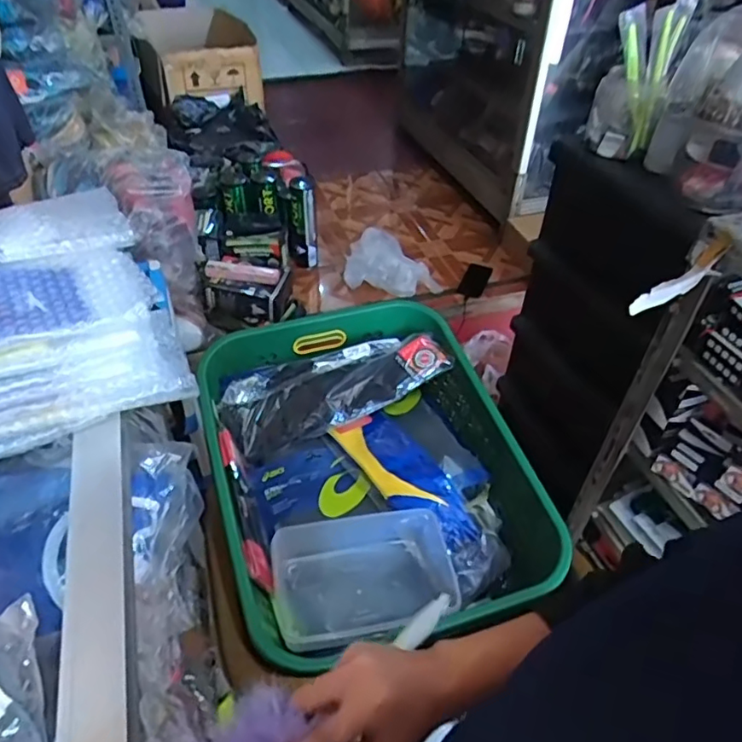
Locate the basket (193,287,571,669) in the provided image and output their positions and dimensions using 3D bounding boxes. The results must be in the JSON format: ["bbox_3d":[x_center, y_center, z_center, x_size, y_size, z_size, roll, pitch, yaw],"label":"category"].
[{"bbox_3d":[-0.010,0.143,0.897,0.428,0.160,0.531,-12,44,-14],"label":"basket"}]

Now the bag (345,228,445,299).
[{"bbox_3d":[0.072,-0.316,1.702,0.269,0.128,0.158,11,44,10],"label":"bag"}]

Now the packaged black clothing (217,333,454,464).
[{"bbox_3d":[-0.064,0.021,0.997,0.381,0.077,0.138,-15,45,-17],"label":"packaged black clothing"}]

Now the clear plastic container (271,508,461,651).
[{"bbox_3d":[-0.006,0.272,0.768,0.234,0.076,0.147,-9,44,-12],"label":"clear plastic container"}]

